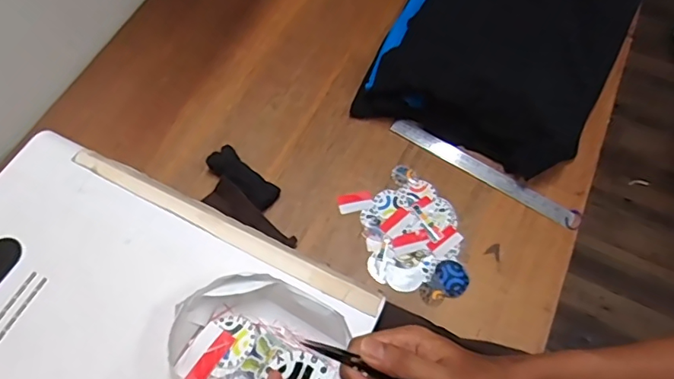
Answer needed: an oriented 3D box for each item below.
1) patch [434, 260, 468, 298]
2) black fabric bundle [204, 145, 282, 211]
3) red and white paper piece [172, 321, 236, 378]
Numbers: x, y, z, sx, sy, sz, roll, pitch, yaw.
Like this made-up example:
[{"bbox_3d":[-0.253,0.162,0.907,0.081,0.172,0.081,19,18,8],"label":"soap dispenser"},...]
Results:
[{"bbox_3d":[0.172,0.132,0.775,0.050,0.004,0.053,2,67,-6],"label":"patch"},{"bbox_3d":[-0.149,-0.020,0.828,0.126,0.022,0.046,37,68,15],"label":"black fabric bundle"},{"bbox_3d":[-0.142,0.176,0.552,0.037,0.004,0.062,29,67,20],"label":"red and white paper piece"}]

